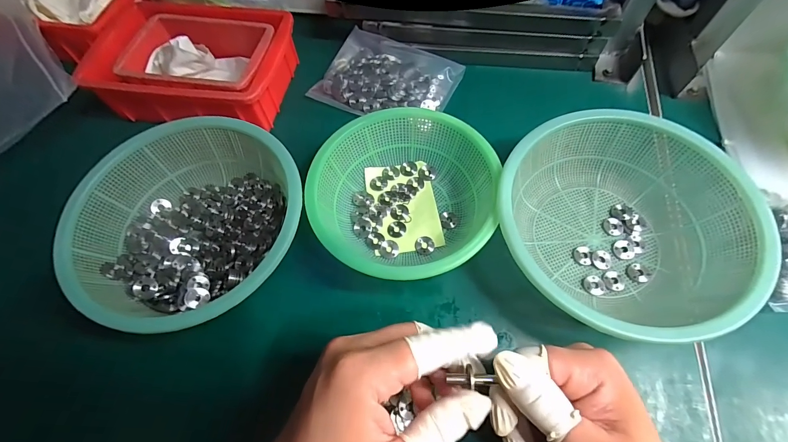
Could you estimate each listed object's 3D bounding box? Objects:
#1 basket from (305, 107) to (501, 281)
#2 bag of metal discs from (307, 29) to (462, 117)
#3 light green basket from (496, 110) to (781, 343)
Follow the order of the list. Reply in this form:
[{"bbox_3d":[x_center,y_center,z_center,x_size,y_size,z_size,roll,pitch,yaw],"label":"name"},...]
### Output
[{"bbox_3d":[0.009,-0.022,0.314,0.155,0.048,0.155,-1,64,1],"label":"basket"},{"bbox_3d":[-0.007,-0.164,0.406,0.147,0.021,0.107,23,67,12],"label":"bag of metal discs"},{"bbox_3d":[0.177,0.003,0.289,0.185,0.067,0.185,-1,64,1],"label":"light green basket"}]

